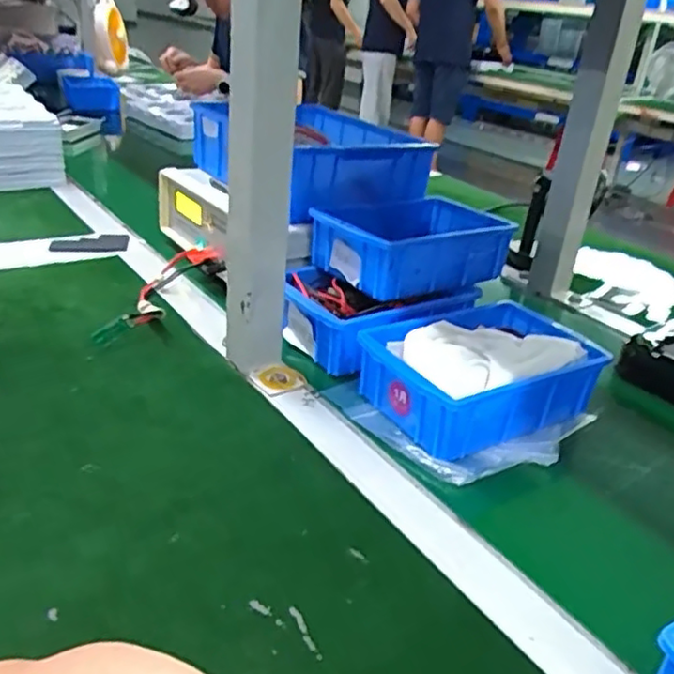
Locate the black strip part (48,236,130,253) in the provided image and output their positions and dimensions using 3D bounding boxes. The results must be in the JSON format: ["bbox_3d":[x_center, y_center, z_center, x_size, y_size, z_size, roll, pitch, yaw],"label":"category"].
[{"bbox_3d":[-0.332,-0.127,0.879,0.098,0.011,0.039,-4,29,-17],"label":"black strip part"}]

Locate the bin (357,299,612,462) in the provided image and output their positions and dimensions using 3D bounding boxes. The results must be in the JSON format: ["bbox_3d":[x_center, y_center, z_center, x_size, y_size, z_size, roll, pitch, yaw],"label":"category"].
[{"bbox_3d":[0.131,0.033,0.607,0.199,0.066,0.137,-13,33,-32],"label":"bin"}]

